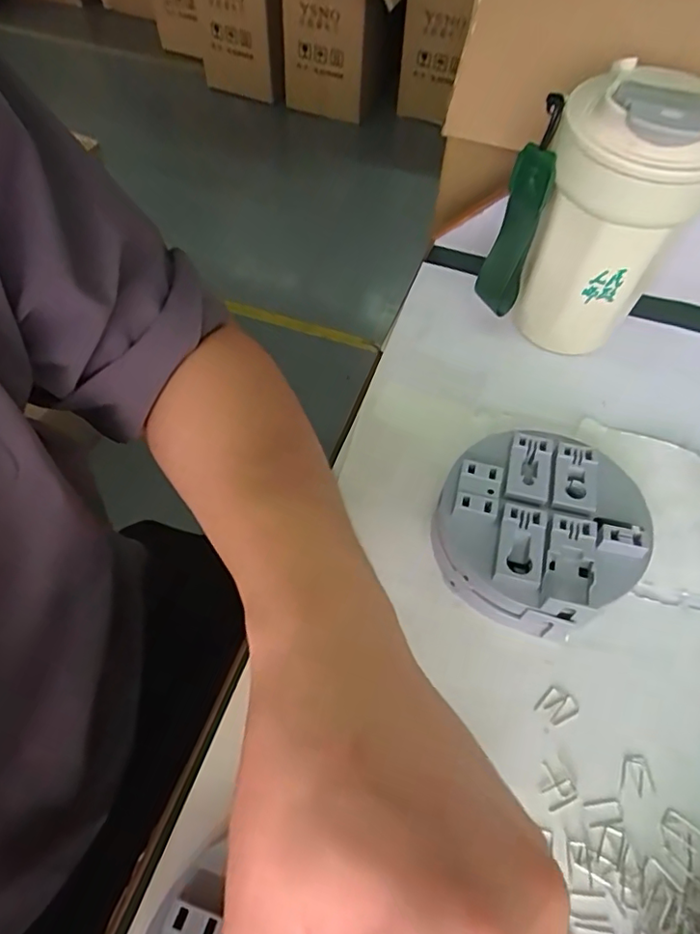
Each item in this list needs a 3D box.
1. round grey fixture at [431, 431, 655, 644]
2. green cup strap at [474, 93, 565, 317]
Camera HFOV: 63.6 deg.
[{"bbox_3d":[0.097,0.031,0.293,0.097,0.038,0.094,1,56,-1],"label":"round grey fixture"},{"bbox_3d":[0.099,-0.142,0.343,0.026,0.143,0.033,15,57,8],"label":"green cup strap"}]

